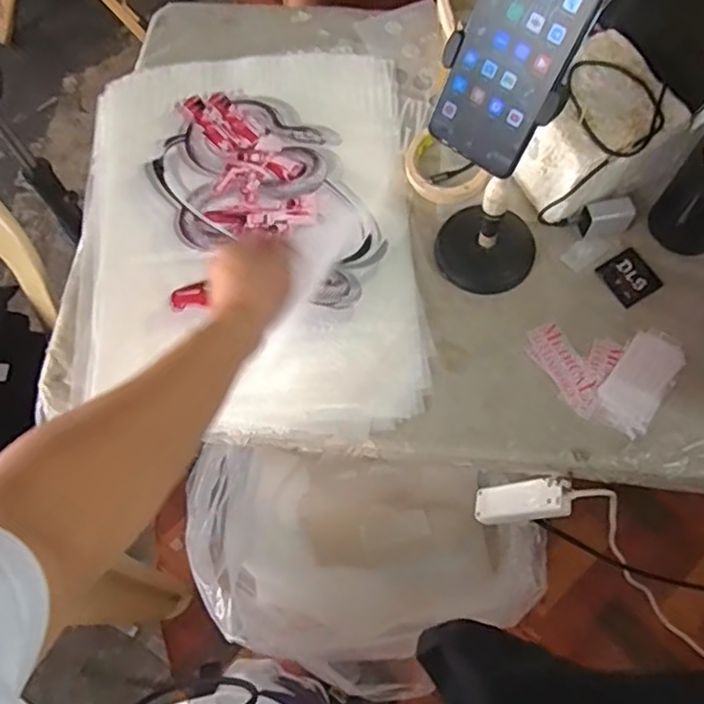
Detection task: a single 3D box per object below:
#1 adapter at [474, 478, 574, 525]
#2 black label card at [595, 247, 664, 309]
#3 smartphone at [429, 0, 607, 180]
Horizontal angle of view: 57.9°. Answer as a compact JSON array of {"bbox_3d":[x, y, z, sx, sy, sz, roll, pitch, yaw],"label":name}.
[{"bbox_3d":[0.200,0.179,0.753,0.022,0.134,0.046,21,63,-29],"label":"adapter"},{"bbox_3d":[0.307,-0.083,0.706,0.054,0.004,0.057,-31,68,-5],"label":"black label card"},{"bbox_3d":[0.112,-0.206,0.426,0.075,0.172,0.010,42,47,18],"label":"smartphone"}]

